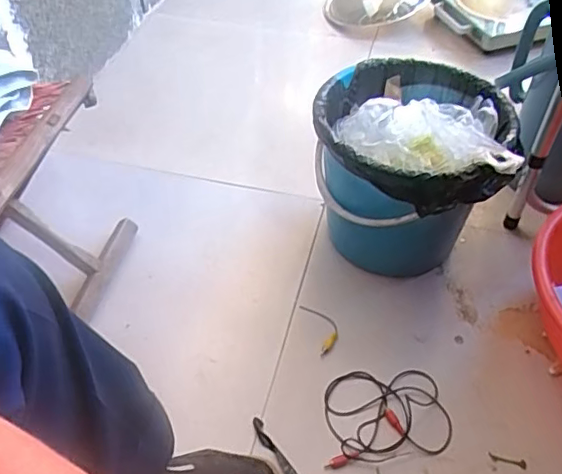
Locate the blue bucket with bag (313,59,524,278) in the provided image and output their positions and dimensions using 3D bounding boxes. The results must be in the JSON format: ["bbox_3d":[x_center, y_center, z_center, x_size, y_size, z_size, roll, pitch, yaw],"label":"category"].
[{"bbox_3d":[0.184,-0.089,0.865,0.256,0.261,0.250,0,51,1],"label":"blue bucket with bag"}]

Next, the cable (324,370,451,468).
[{"bbox_3d":[0.136,0.231,0.758,0.168,0.011,0.123,-6,51,-4],"label":"cable"}]

